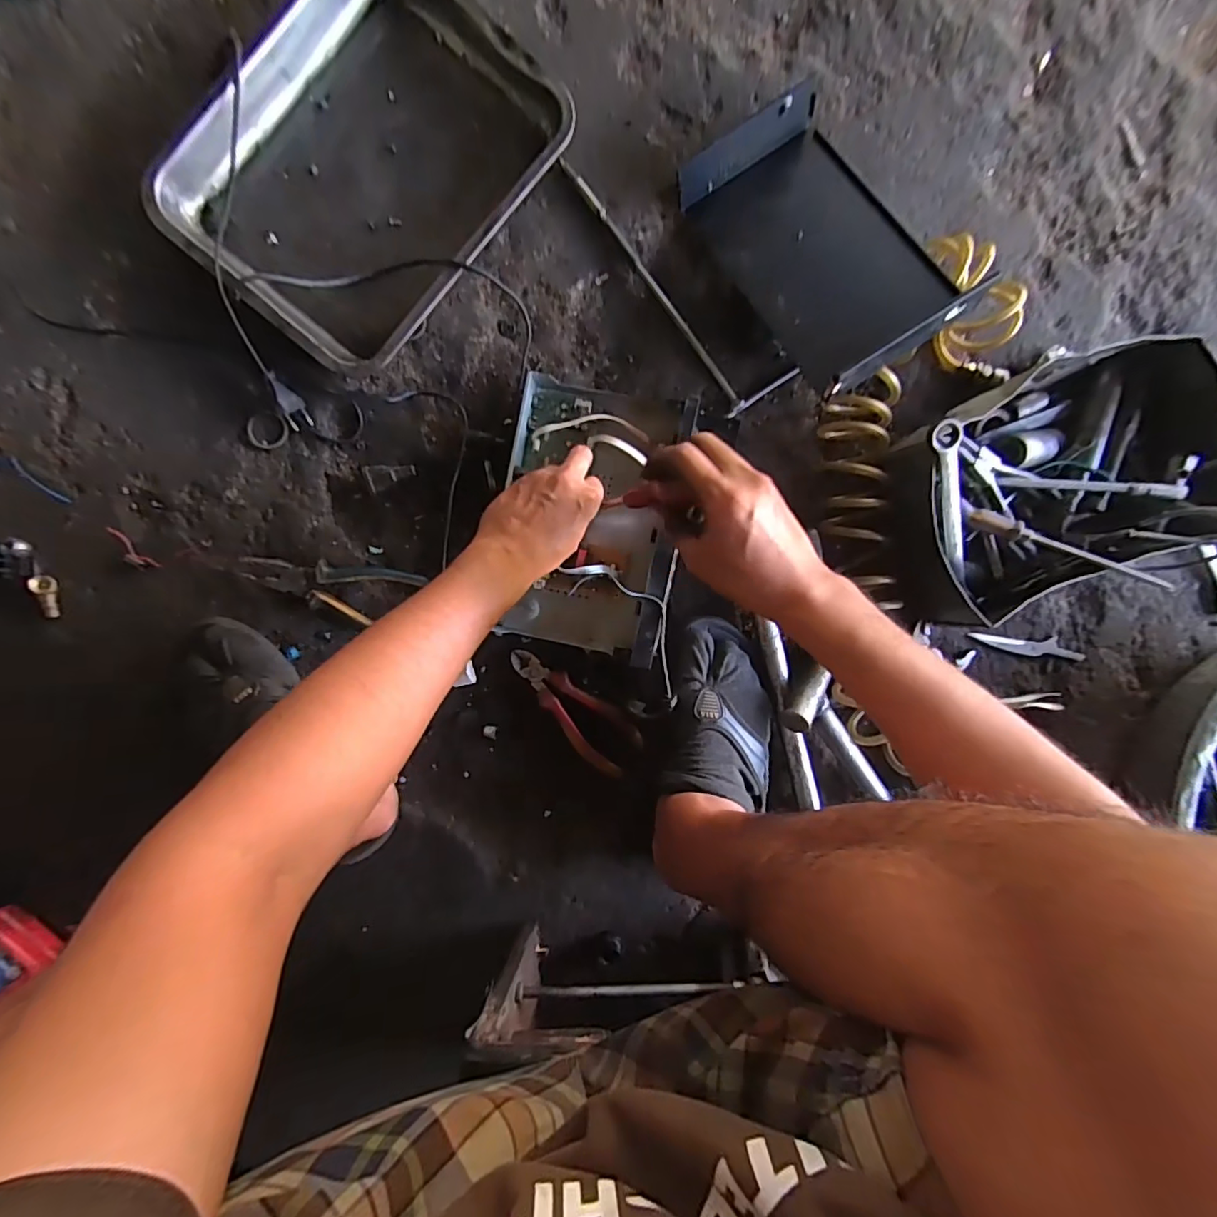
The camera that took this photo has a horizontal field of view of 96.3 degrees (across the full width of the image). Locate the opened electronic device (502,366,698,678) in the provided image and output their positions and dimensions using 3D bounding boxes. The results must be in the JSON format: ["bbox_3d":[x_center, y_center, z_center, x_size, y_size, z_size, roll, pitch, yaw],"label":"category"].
[{"bbox_3d":[-0.016,-0.091,0.561,0.167,0.073,0.273,6,94,-4],"label":"opened electronic device"}]

